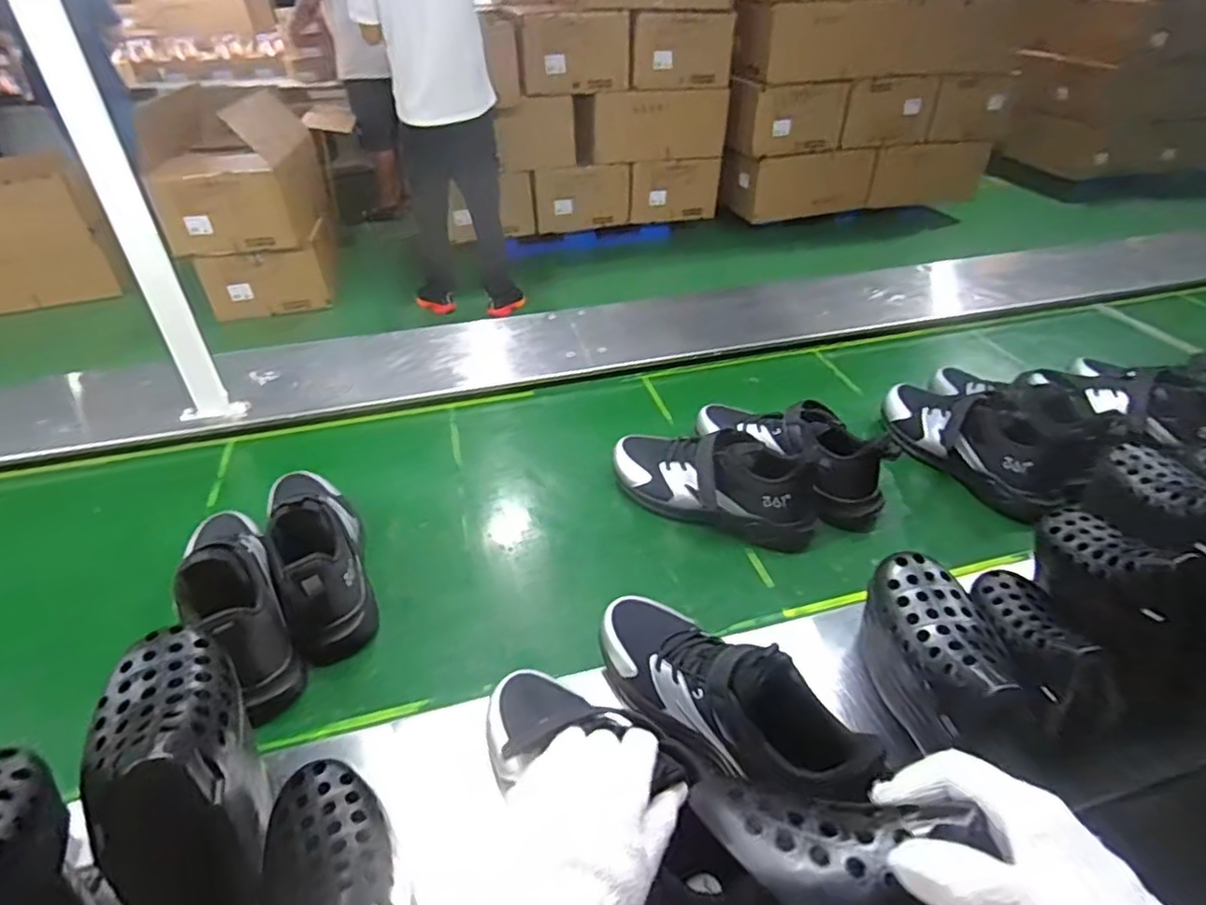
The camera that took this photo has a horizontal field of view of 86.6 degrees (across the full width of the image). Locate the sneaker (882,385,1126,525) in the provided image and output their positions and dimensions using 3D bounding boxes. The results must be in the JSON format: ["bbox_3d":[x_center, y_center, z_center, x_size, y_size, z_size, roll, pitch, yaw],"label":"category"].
[{"bbox_3d":[0.516,-0.032,0.876,0.094,0.144,0.282,-23,44,-24],"label":"sneaker"}]

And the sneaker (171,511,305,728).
[{"bbox_3d":[-0.393,0.137,0.672,0.085,0.141,0.282,-27,45,-28],"label":"sneaker"}]

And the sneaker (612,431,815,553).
[{"bbox_3d":[0.136,0.031,0.814,0.271,0.107,0.093,13,41,18],"label":"sneaker"}]

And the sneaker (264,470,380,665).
[{"bbox_3d":[-0.328,0.095,0.731,0.089,0.136,0.271,-19,42,-20],"label":"sneaker"}]

